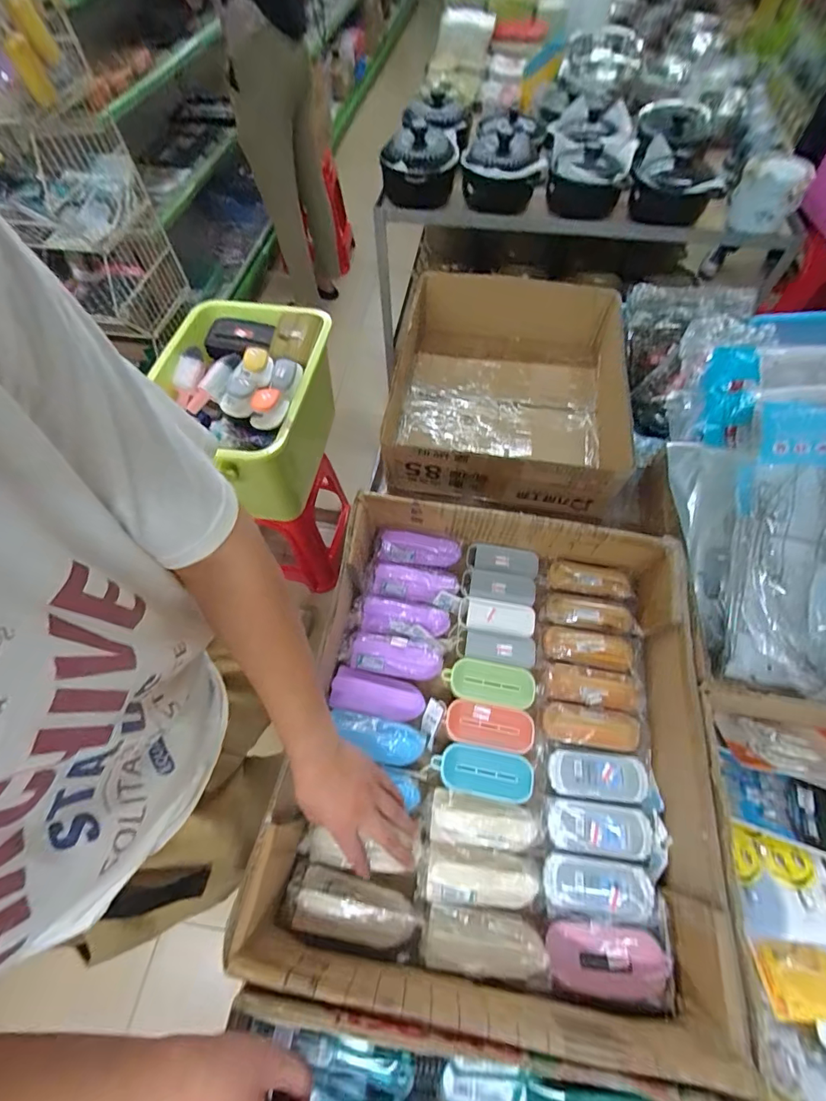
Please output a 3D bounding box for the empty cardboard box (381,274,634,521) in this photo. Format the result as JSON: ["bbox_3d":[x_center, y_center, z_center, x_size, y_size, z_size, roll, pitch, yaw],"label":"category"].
[{"bbox_3d":[0.184,-0.322,0.872,0.429,0.155,0.470,10,62,10],"label":"empty cardboard box"}]

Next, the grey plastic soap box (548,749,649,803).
[{"bbox_3d":[0.251,0.302,0.588,0.128,0.022,0.056,2,61,6],"label":"grey plastic soap box"}]

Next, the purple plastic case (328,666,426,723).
[{"bbox_3d":[-0.050,0.205,0.624,0.129,0.040,0.058,9,63,6],"label":"purple plastic case"}]

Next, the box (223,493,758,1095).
[{"bbox_3d":[0.113,0.220,0.584,0.486,0.130,0.569,7,62,8],"label":"box"}]

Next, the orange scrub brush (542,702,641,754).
[{"bbox_3d":[0.250,0.245,0.613,0.130,0.037,0.052,9,62,6],"label":"orange scrub brush"}]

